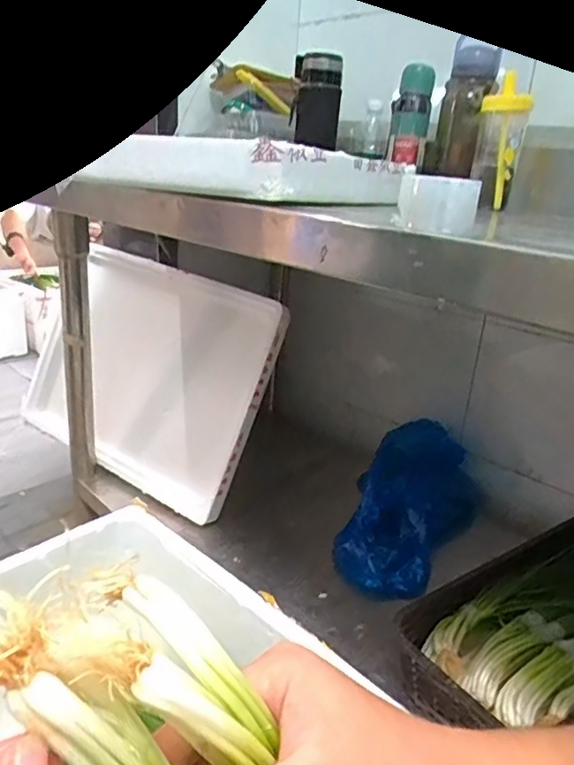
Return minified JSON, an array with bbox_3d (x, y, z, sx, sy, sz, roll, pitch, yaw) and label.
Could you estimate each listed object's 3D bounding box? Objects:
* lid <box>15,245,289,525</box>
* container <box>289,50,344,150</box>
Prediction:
[{"bbox_3d":[-0.303,-0.025,1.158,0.577,0.442,0.037,20,6,27],"label":"lid"},{"bbox_3d":[0.051,-0.492,0.983,0.083,0.161,0.071,3,19,-2],"label":"container"}]

